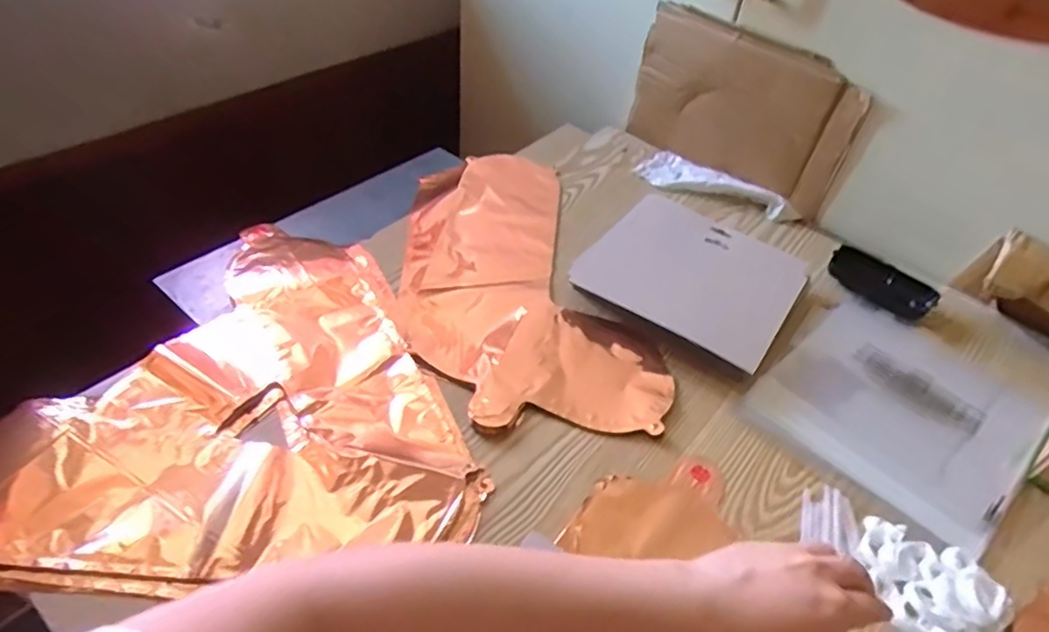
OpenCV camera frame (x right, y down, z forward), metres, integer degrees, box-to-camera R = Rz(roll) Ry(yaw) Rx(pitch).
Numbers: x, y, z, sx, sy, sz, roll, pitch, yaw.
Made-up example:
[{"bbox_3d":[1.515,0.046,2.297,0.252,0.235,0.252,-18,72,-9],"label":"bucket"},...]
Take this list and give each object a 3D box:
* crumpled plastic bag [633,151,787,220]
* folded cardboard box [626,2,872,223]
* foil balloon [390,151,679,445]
[{"bbox_3d":[0.235,-0.168,0.799,0.182,0.025,0.079,27,48,20],"label":"crumpled plastic bag"},{"bbox_3d":[0.255,-0.247,0.768,0.273,0.178,0.027,34,51,26],"label":"folded cardboard box"},{"bbox_3d":[-0.022,-0.047,0.659,0.217,0.009,0.419,-8,46,-14],"label":"foil balloon"}]

